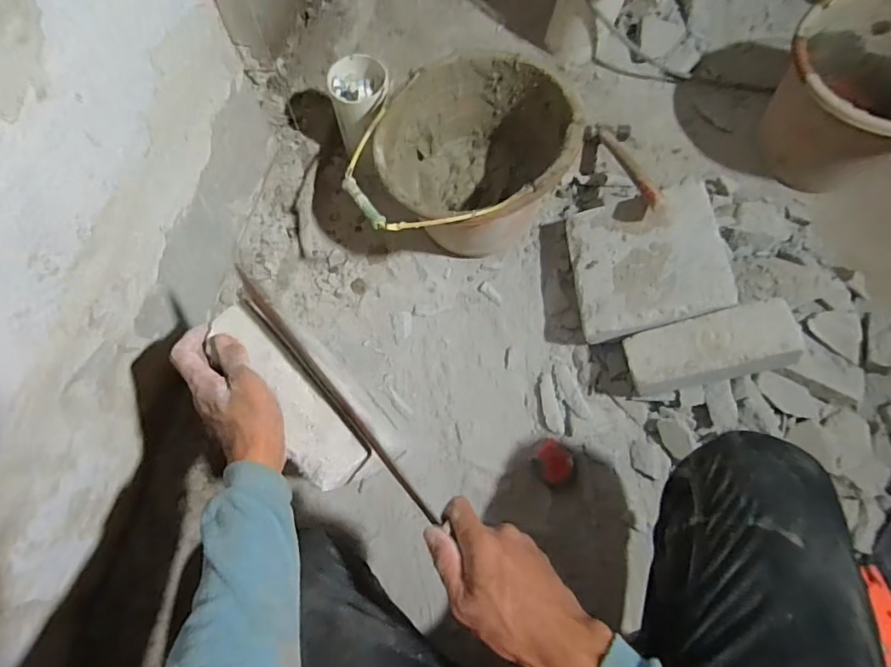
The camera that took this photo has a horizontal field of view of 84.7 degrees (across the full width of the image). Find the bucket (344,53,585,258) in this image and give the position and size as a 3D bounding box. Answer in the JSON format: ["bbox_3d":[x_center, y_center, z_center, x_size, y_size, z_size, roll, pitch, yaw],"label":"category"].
[{"bbox_3d":[0.032,-0.225,0.729,0.254,0.207,0.308,25,74,7],"label":"bucket"}]

